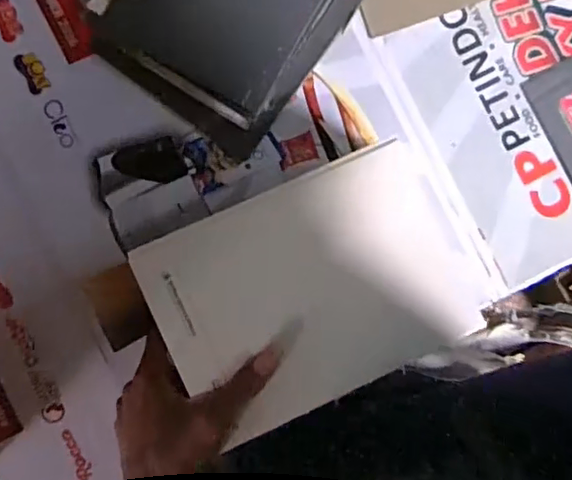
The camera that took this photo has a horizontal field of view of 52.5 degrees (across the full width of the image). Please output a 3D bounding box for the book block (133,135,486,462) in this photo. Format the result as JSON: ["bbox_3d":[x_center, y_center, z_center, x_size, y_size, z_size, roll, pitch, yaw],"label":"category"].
[{"bbox_3d":[0.022,0.035,0.421,0.222,0.015,0.150,-23,92,-5],"label":"book block"}]

